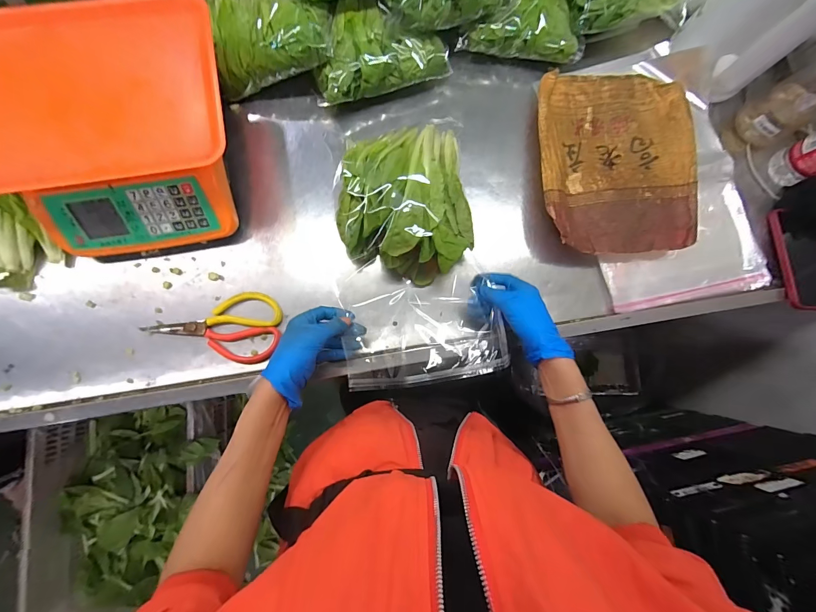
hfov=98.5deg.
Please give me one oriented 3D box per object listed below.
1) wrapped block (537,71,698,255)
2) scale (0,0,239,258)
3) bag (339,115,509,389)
[{"bbox_3d":[0.315,-0.224,0.542,0.234,0.047,0.293,1,83,-4],"label":"wrapped block"},{"bbox_3d":[-0.383,-0.218,0.458,0.318,0.146,0.269,-12,84,-5],"label":"scale"},{"bbox_3d":[0.007,-0.078,0.491,0.204,0.094,0.361,-7,81,-4],"label":"bag"}]

